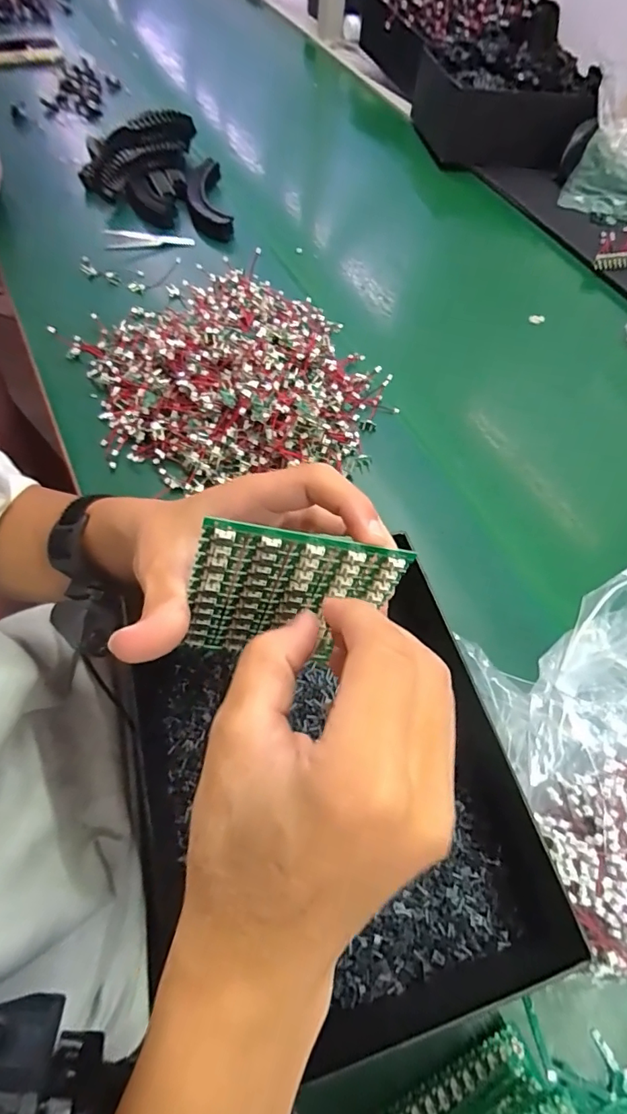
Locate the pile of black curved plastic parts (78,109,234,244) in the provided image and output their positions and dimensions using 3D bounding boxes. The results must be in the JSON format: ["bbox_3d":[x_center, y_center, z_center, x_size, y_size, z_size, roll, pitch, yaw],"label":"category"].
[{"bbox_3d":[-0.201,-0.477,0.618,0.166,0.057,0.205,-10,61,-10],"label":"pile of black curved plastic parts"}]

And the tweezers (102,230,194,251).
[{"bbox_3d":[-0.198,-0.379,0.593,0.105,0.006,0.028,2,60,-3],"label":"tweezers"}]

